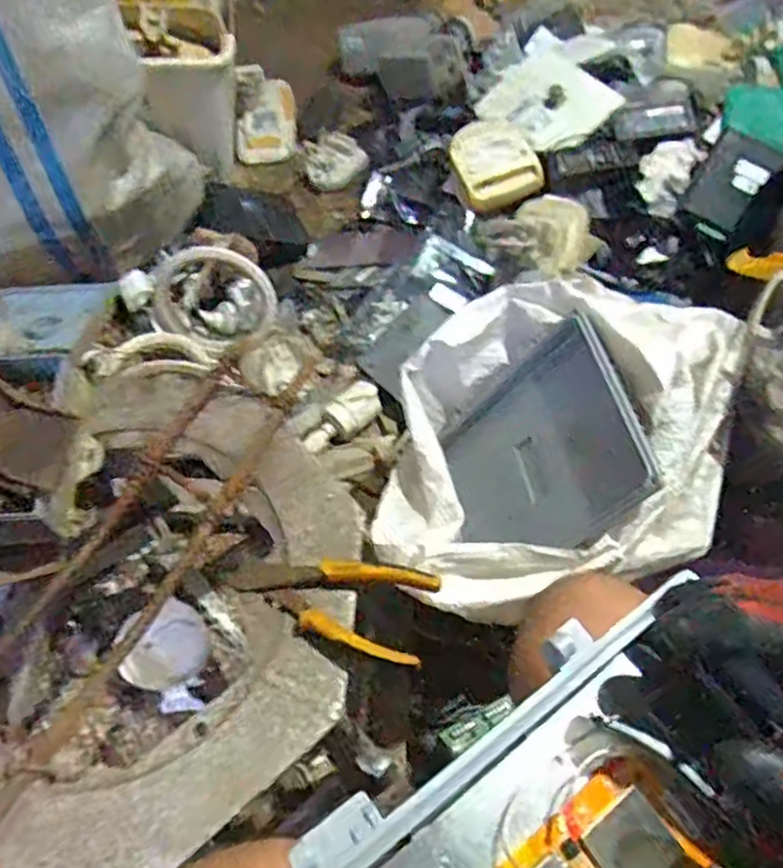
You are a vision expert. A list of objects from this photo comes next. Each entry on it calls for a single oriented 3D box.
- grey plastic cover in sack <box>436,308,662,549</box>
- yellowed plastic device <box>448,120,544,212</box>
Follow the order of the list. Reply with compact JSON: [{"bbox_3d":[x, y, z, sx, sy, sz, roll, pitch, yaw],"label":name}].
[{"bbox_3d":[0.148,0.017,0.704,0.043,0.231,0.201,4,57,-47],"label":"grey plastic cover in sack"},{"bbox_3d":[0.165,-0.435,1.071,0.126,0.027,0.149,-15,77,2],"label":"yellowed plastic device"}]

